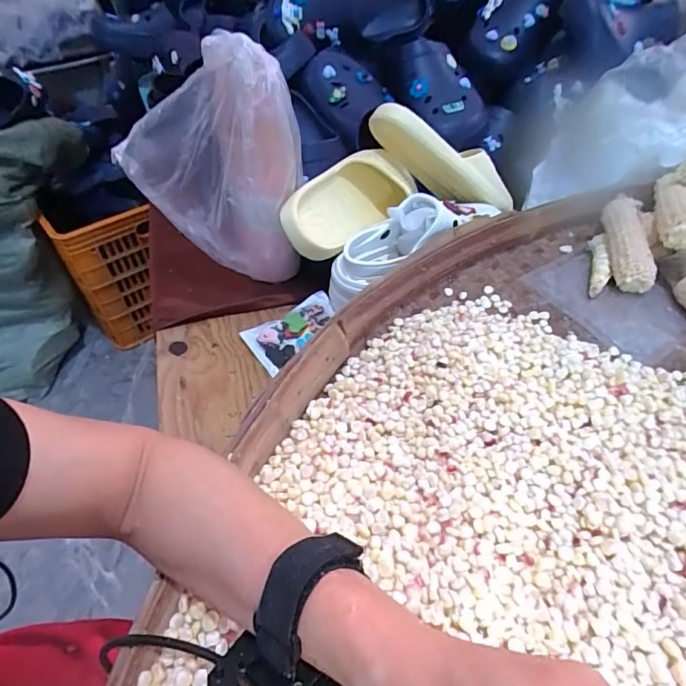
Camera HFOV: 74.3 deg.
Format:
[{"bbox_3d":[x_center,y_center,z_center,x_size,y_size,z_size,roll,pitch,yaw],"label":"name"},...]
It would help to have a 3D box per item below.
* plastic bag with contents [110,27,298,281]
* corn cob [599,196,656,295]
[{"bbox_3d":[-0.137,-0.182,0.498,0.183,0.235,0.070,3,45,6],"label":"plastic bag with contents"},{"bbox_3d":[0.325,-0.118,0.511,0.043,0.033,0.122,3,66,5],"label":"corn cob"}]

